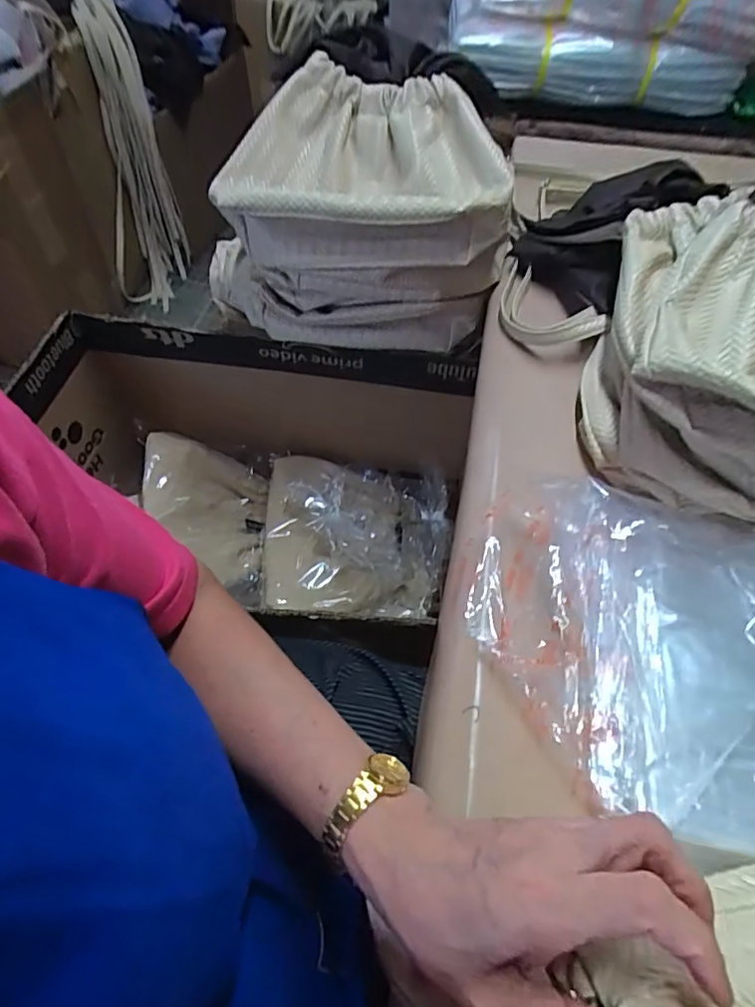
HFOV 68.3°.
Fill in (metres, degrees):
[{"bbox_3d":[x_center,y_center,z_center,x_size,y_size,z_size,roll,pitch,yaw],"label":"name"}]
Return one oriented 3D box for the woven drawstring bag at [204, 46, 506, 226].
[{"bbox_3d":[-0.017,-0.372,0.595,0.308,0.077,0.201,11,56,5],"label":"woven drawstring bag"}]

